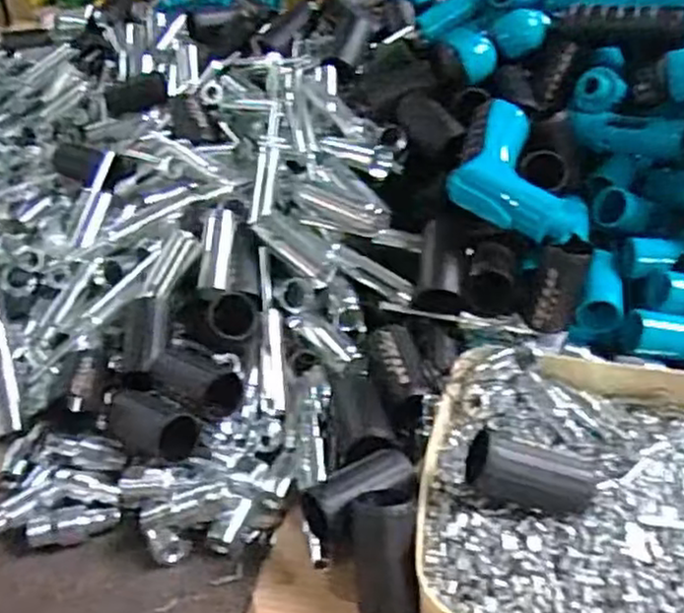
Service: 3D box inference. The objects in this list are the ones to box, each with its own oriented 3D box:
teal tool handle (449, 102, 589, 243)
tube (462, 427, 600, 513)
[{"bbox_3d":[0.128,-0.095,0.520,0.104,0.036,0.116,28,56,14],"label":"teal tool handle"},{"bbox_3d":[0.100,0.090,0.379,0.066,0.029,0.029,19,35,-7],"label":"tube"}]

